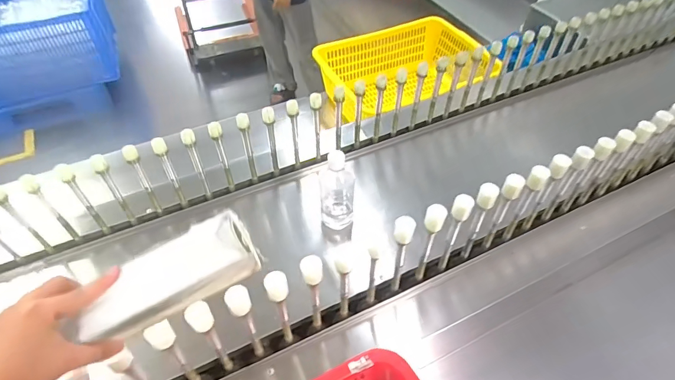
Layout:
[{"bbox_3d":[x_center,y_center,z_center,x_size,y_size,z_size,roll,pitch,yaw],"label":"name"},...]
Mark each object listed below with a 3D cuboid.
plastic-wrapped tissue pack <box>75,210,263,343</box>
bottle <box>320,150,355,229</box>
[{"bbox_3d":[-0.179,0.096,0.445,0.183,0.043,0.064,-30,57,-11],"label":"plastic-wrapped tissue pack"},{"bbox_3d":[0.000,0.004,0.756,0.063,0.145,0.074,-3,53,0],"label":"bottle"}]

